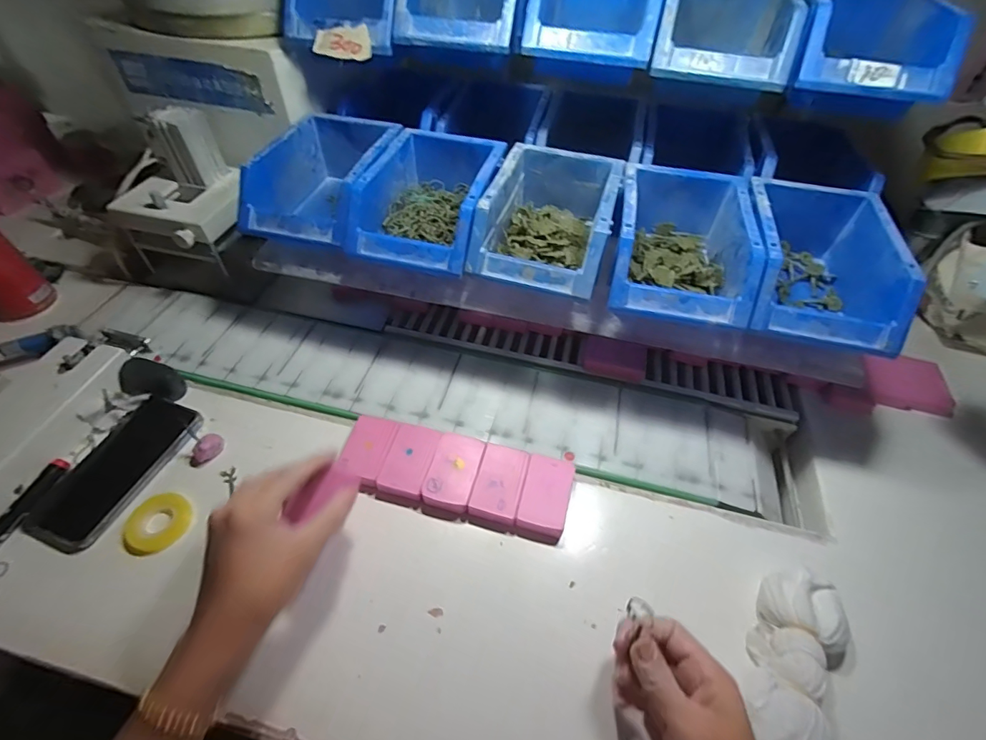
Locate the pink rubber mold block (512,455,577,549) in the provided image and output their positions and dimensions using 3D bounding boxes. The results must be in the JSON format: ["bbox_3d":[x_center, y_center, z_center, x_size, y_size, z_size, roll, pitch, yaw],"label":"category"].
[{"bbox_3d":[0.049,0.120,0.420,0.044,0.016,0.075,14,54,9],"label":"pink rubber mold block"}]

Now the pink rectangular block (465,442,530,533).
[{"bbox_3d":[0.006,0.110,0.426,0.044,0.016,0.076,14,54,9],"label":"pink rectangular block"}]

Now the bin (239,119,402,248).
[{"bbox_3d":[-0.182,-0.209,0.503,0.117,0.075,0.178,13,51,8],"label":"bin"}]

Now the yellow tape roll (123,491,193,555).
[{"bbox_3d":[-0.304,0.138,0.404,0.050,0.007,0.054,1,53,-1],"label":"yellow tape roll"}]

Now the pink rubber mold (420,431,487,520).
[{"bbox_3d":[-0.038,0.100,0.430,0.045,0.019,0.076,14,54,9],"label":"pink rubber mold"}]

